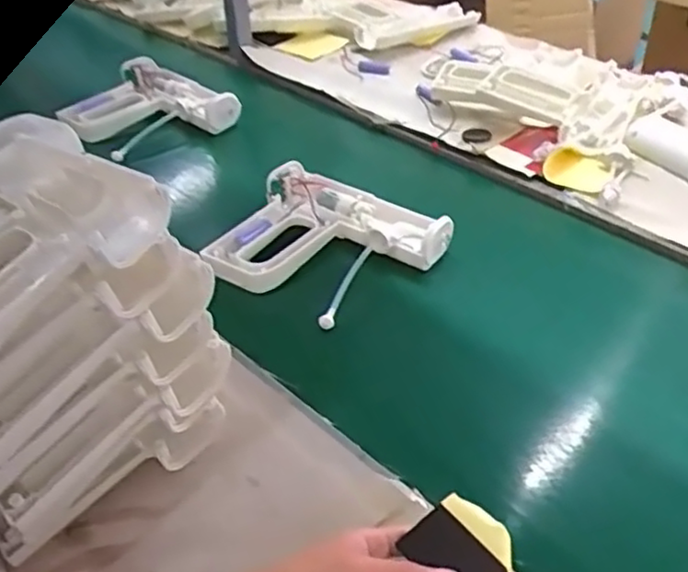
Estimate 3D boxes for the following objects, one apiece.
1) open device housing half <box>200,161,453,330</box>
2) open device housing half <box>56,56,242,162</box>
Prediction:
[{"bbox_3d":[-0.024,-0.045,0.726,0.203,0.049,0.190,27,51,32],"label":"open device housing half"},{"bbox_3d":[-0.268,-0.241,0.960,0.192,0.070,0.166,26,50,32],"label":"open device housing half"}]

